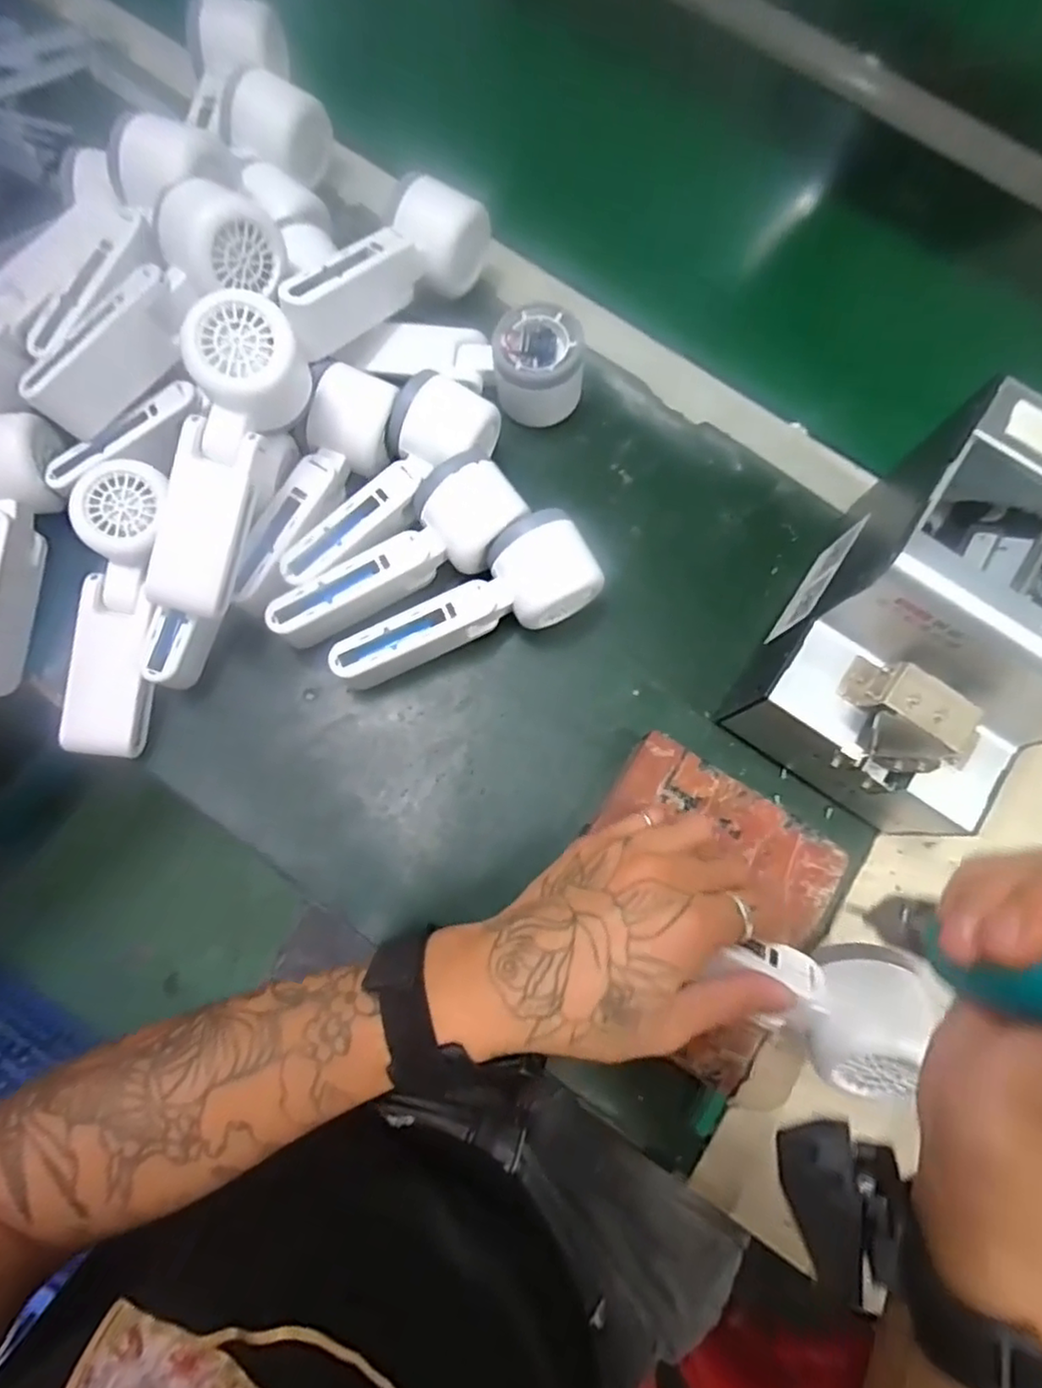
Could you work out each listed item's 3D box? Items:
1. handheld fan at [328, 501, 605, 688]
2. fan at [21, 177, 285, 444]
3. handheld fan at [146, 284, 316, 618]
[{"bbox_3d":[-0.033,-0.049,0.399,0.163,0.048,0.056,-29,79,-8],"label":"handheld fan"},{"bbox_3d":[-0.211,-0.220,0.375,0.164,0.047,0.057,-45,81,2],"label":"fan"},{"bbox_3d":[-0.158,-0.126,0.359,0.049,0.053,0.164,22,102,4],"label":"handheld fan"}]

